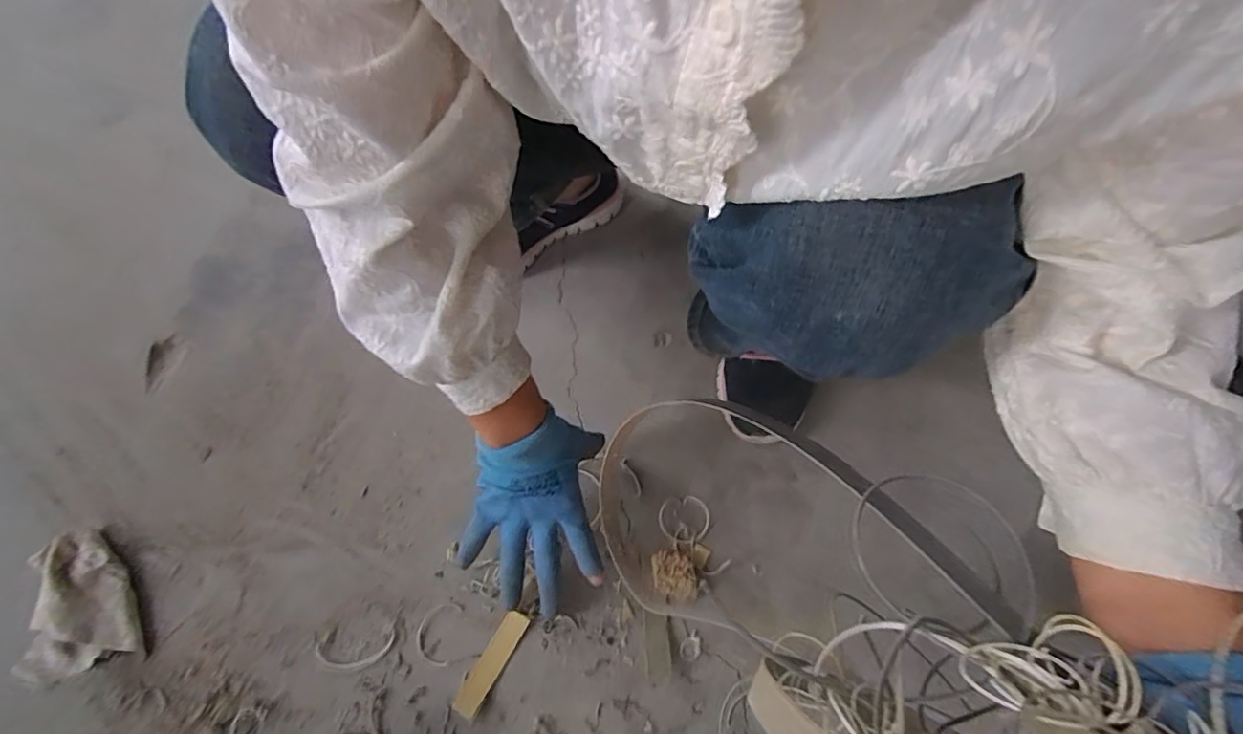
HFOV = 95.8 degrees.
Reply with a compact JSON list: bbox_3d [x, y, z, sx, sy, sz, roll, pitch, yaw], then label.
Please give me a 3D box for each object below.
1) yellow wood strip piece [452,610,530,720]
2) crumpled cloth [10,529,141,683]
[{"bbox_3d":[-0.115,0.260,0.497,0.023,0.005,0.088,27,62,12],"label":"yellow wood strip piece"},{"bbox_3d":[-0.487,0.207,0.506,0.087,0.020,0.121,-18,62,-12],"label":"crumpled cloth"}]

